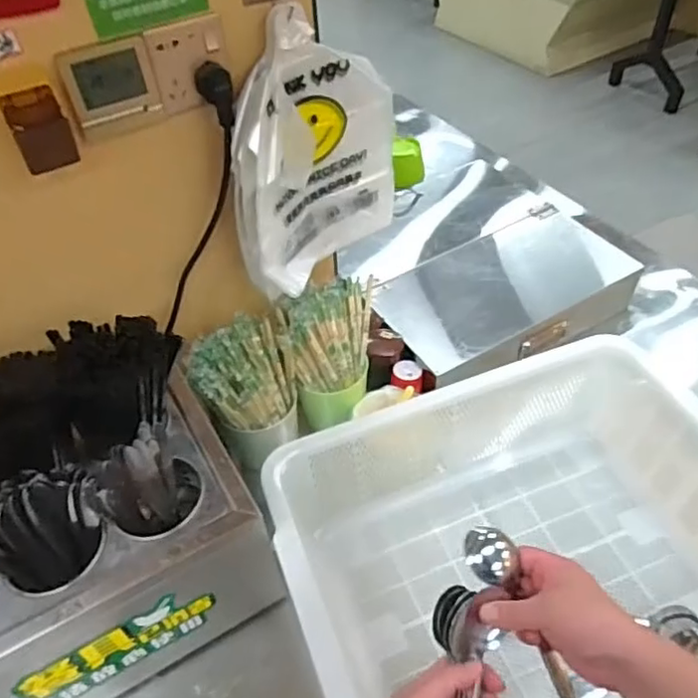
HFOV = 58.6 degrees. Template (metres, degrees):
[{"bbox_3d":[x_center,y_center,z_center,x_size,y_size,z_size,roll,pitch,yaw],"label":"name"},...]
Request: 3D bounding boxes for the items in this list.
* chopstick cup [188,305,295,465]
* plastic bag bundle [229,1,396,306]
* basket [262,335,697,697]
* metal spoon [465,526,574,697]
[{"bbox_3d":[-0.133,0.077,0.892,0.137,0.224,0.119,-18,48,-12],"label":"chopstick cup"},{"bbox_3d":[-0.041,-0.248,0.784,0.059,0.309,0.241,29,55,28],"label":"plastic bag bundle"},{"bbox_3d":[0.212,0.228,0.783,0.551,0.176,0.430,-13,47,-8],"label":"basket"},{"bbox_3d":[0.164,0.249,0.575,0.048,0.030,0.182,-26,85,-19],"label":"metal spoon"}]

